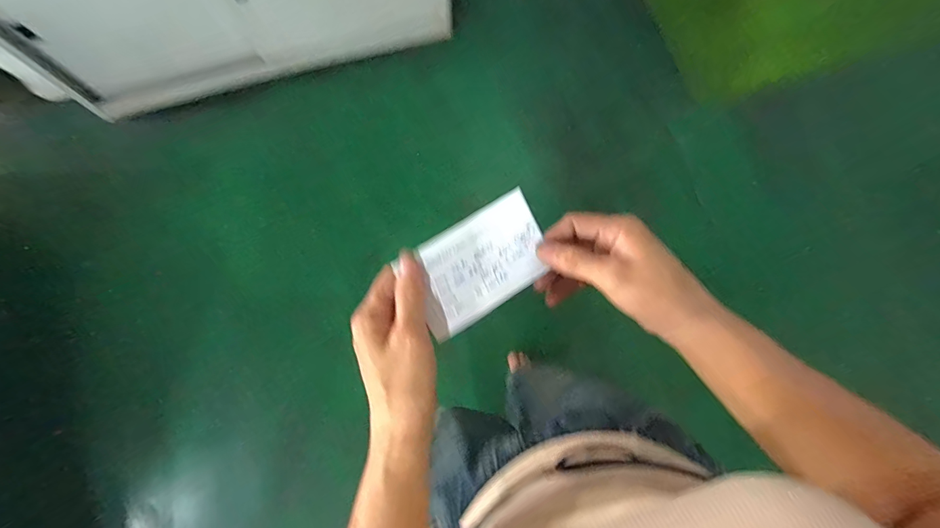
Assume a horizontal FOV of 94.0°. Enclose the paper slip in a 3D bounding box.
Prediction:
[{"bbox_3d":[0.007,0.001,0.312,0.100,0.006,0.067,-32,104,-6],"label":"paper slip"}]

